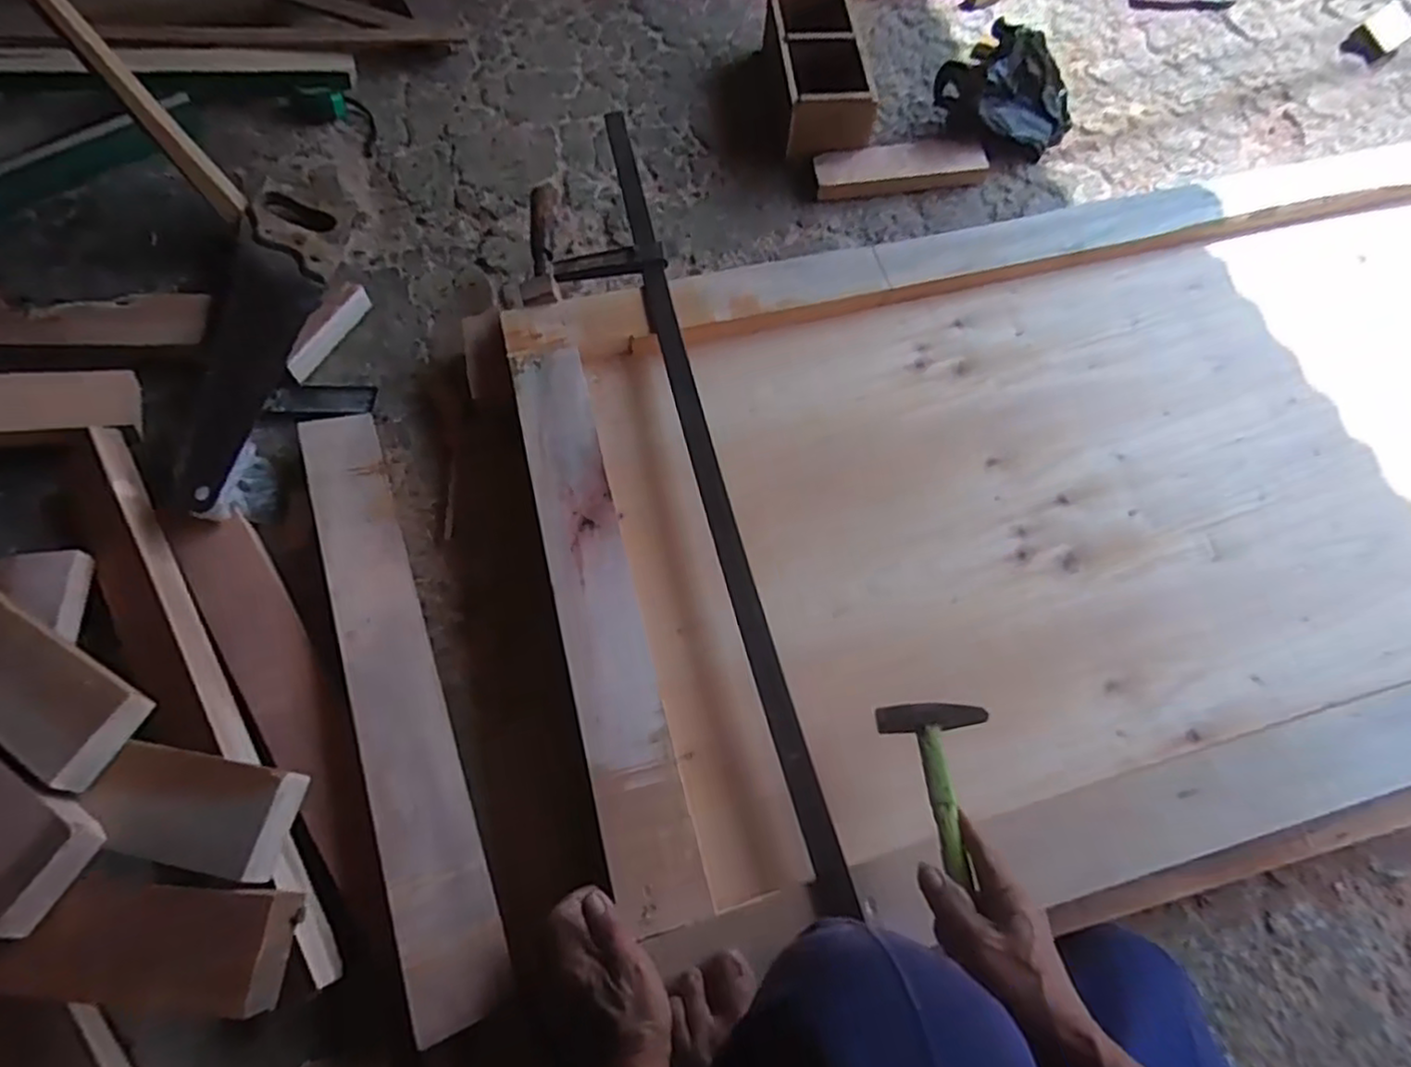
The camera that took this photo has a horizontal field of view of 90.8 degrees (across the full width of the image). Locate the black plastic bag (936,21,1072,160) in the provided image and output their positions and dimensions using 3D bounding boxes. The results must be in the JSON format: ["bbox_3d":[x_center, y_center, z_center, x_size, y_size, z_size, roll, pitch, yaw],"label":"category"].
[{"bbox_3d":[0.467,-0.683,1.067,0.206,0.132,0.181,-40,73,-17],"label":"black plastic bag"}]

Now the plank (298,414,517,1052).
[{"bbox_3d":[-0.303,0.133,0.678,0.080,0.032,0.614,-8,61,-34],"label":"plank"}]

